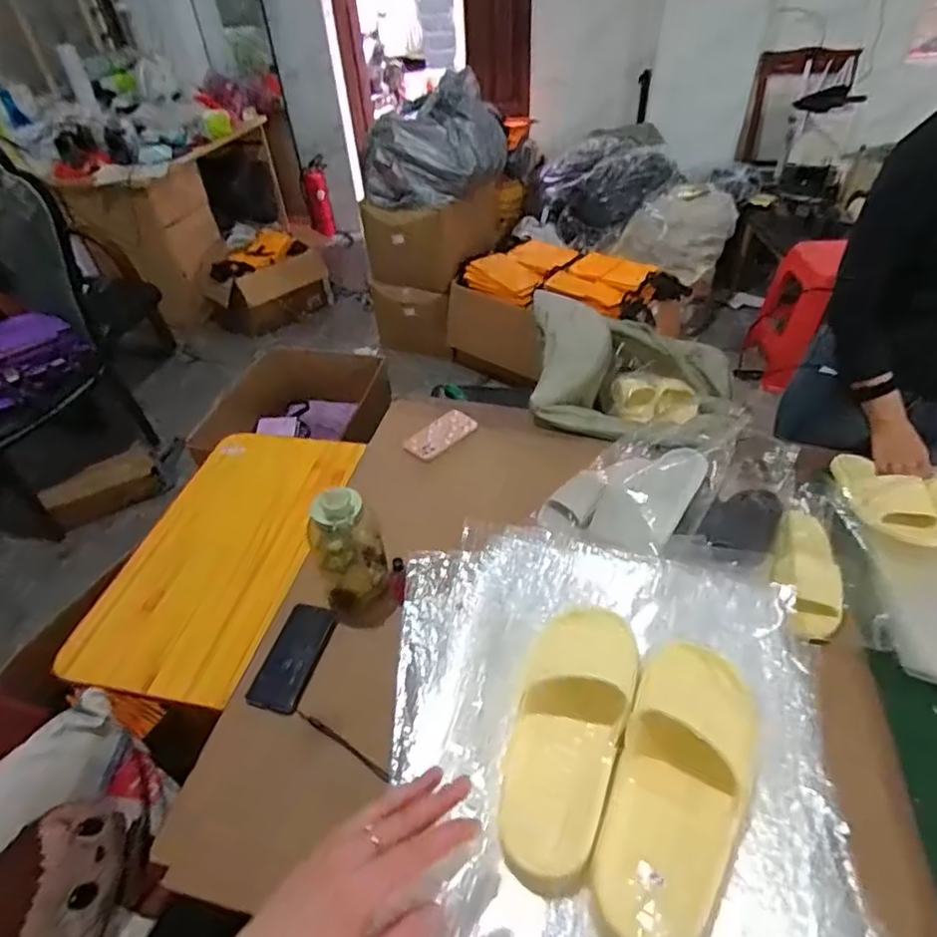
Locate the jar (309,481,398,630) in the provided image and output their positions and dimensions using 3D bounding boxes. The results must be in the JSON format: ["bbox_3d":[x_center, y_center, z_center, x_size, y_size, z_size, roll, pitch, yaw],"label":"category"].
[{"bbox_3d":[-0.181,0.132,0.861,0.101,0.232,0.101,-2,44,2],"label":"jar"}]

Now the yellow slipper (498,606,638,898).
[{"bbox_3d":[0.090,0.216,0.497,0.090,0.060,0.249,13,46,17],"label":"yellow slipper"}]

